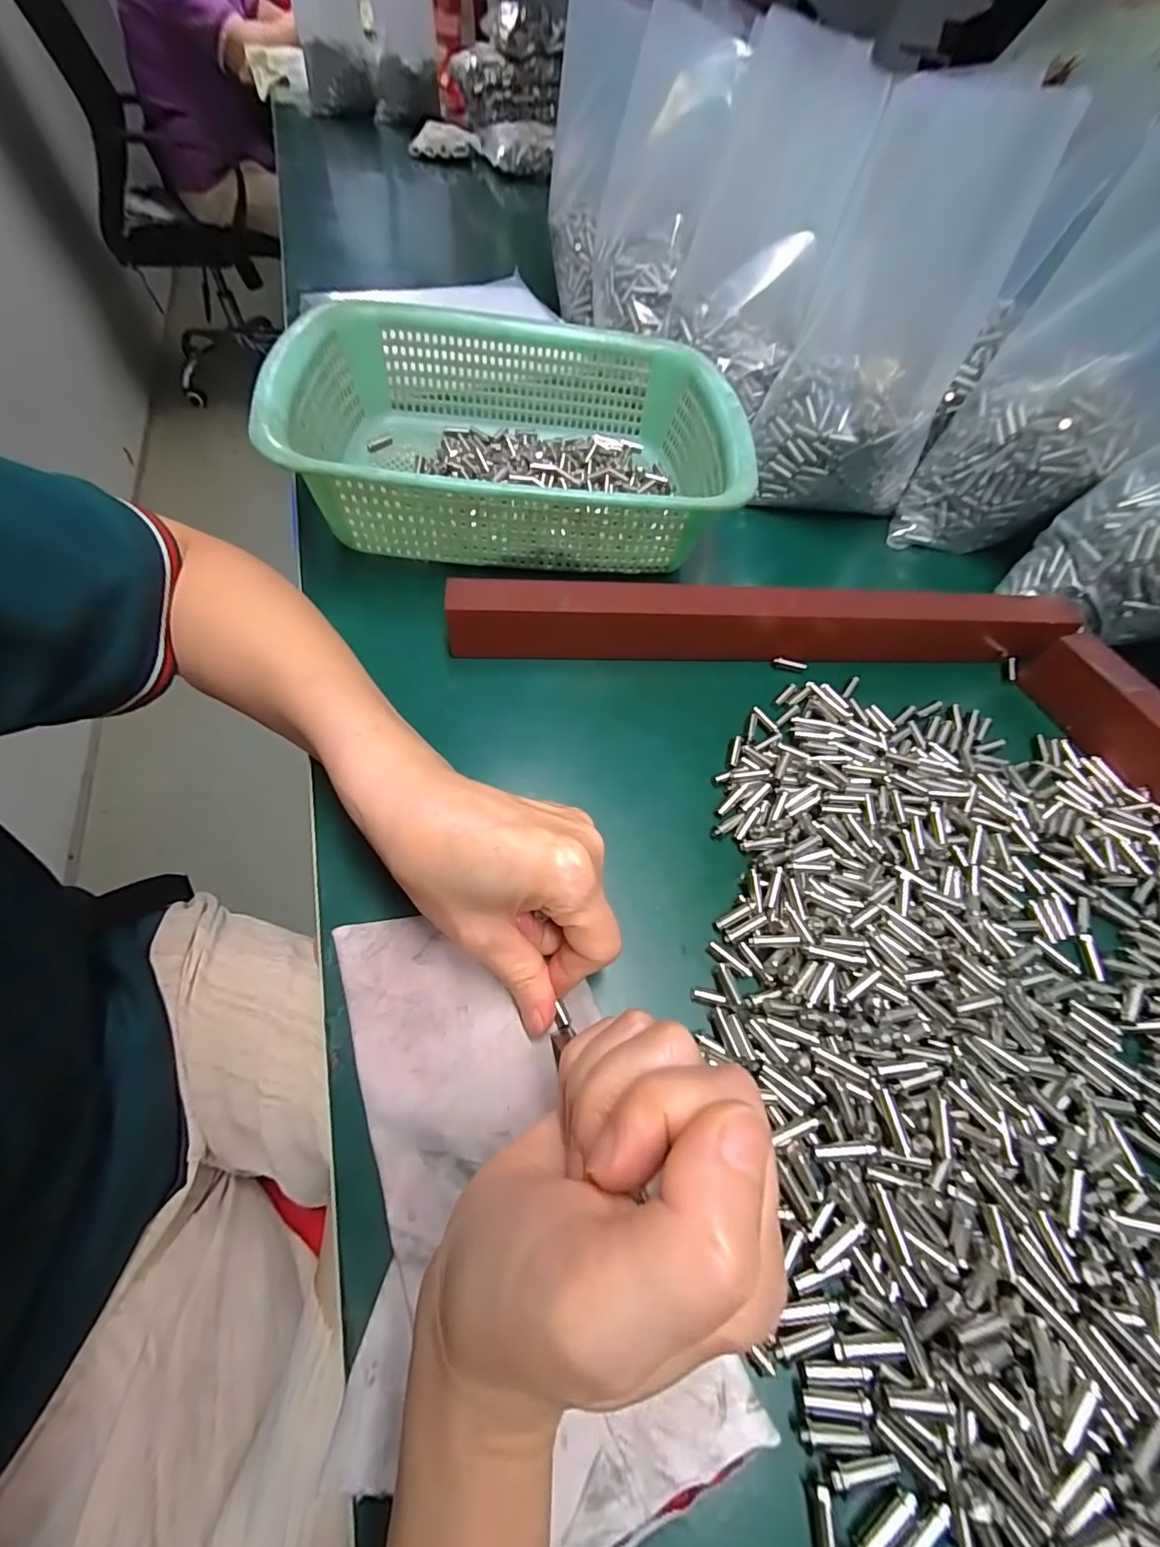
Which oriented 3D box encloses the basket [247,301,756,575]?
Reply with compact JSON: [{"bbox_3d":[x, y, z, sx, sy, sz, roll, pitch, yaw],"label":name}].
[{"bbox_3d":[-0.040,-0.236,0.358,0.286,0.077,0.220,-1,59,-5],"label":"basket"}]

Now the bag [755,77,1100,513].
[{"bbox_3d":[0.214,-0.309,0.356,0.122,0.204,0.104,26,61,11],"label":"bag"}]

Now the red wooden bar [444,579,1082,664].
[{"bbox_3d":[0.112,-0.095,0.312,0.374,0.039,0.027,-1,59,-5],"label":"red wooden bar"}]

